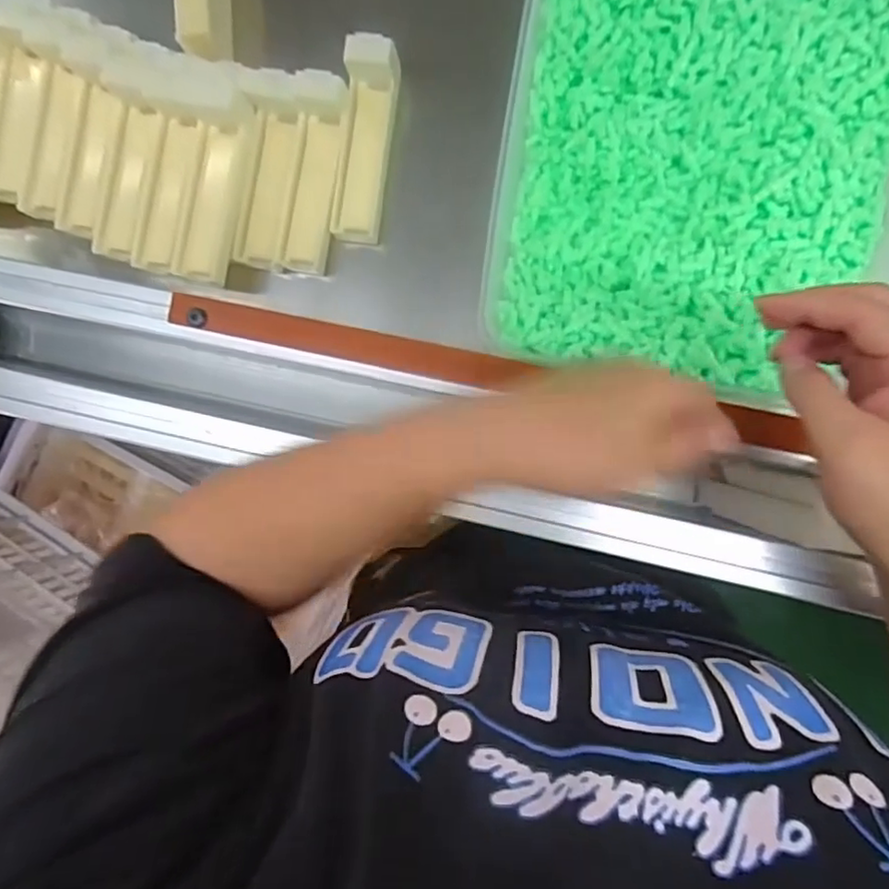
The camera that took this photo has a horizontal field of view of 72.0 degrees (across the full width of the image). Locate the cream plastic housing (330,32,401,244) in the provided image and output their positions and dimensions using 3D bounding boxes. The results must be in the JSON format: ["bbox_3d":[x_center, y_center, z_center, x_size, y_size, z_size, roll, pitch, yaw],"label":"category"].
[{"bbox_3d":[-0.062,-0.234,0.476,0.040,0.031,0.144,7,93,4],"label":"cream plastic housing"}]

